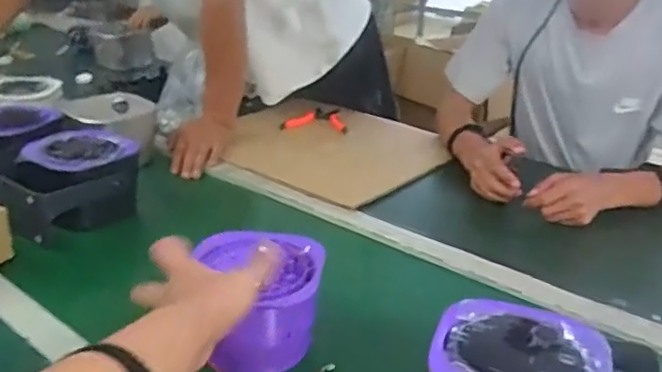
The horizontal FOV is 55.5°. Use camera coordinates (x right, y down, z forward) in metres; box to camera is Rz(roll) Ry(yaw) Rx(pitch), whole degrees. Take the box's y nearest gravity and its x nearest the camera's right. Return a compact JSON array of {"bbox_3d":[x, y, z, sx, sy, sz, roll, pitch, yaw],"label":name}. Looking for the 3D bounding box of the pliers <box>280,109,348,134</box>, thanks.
[{"bbox_3d":[-0.039,-0.140,1.333,0.132,0.008,0.132,1,24,-6],"label":"pliers"}]

